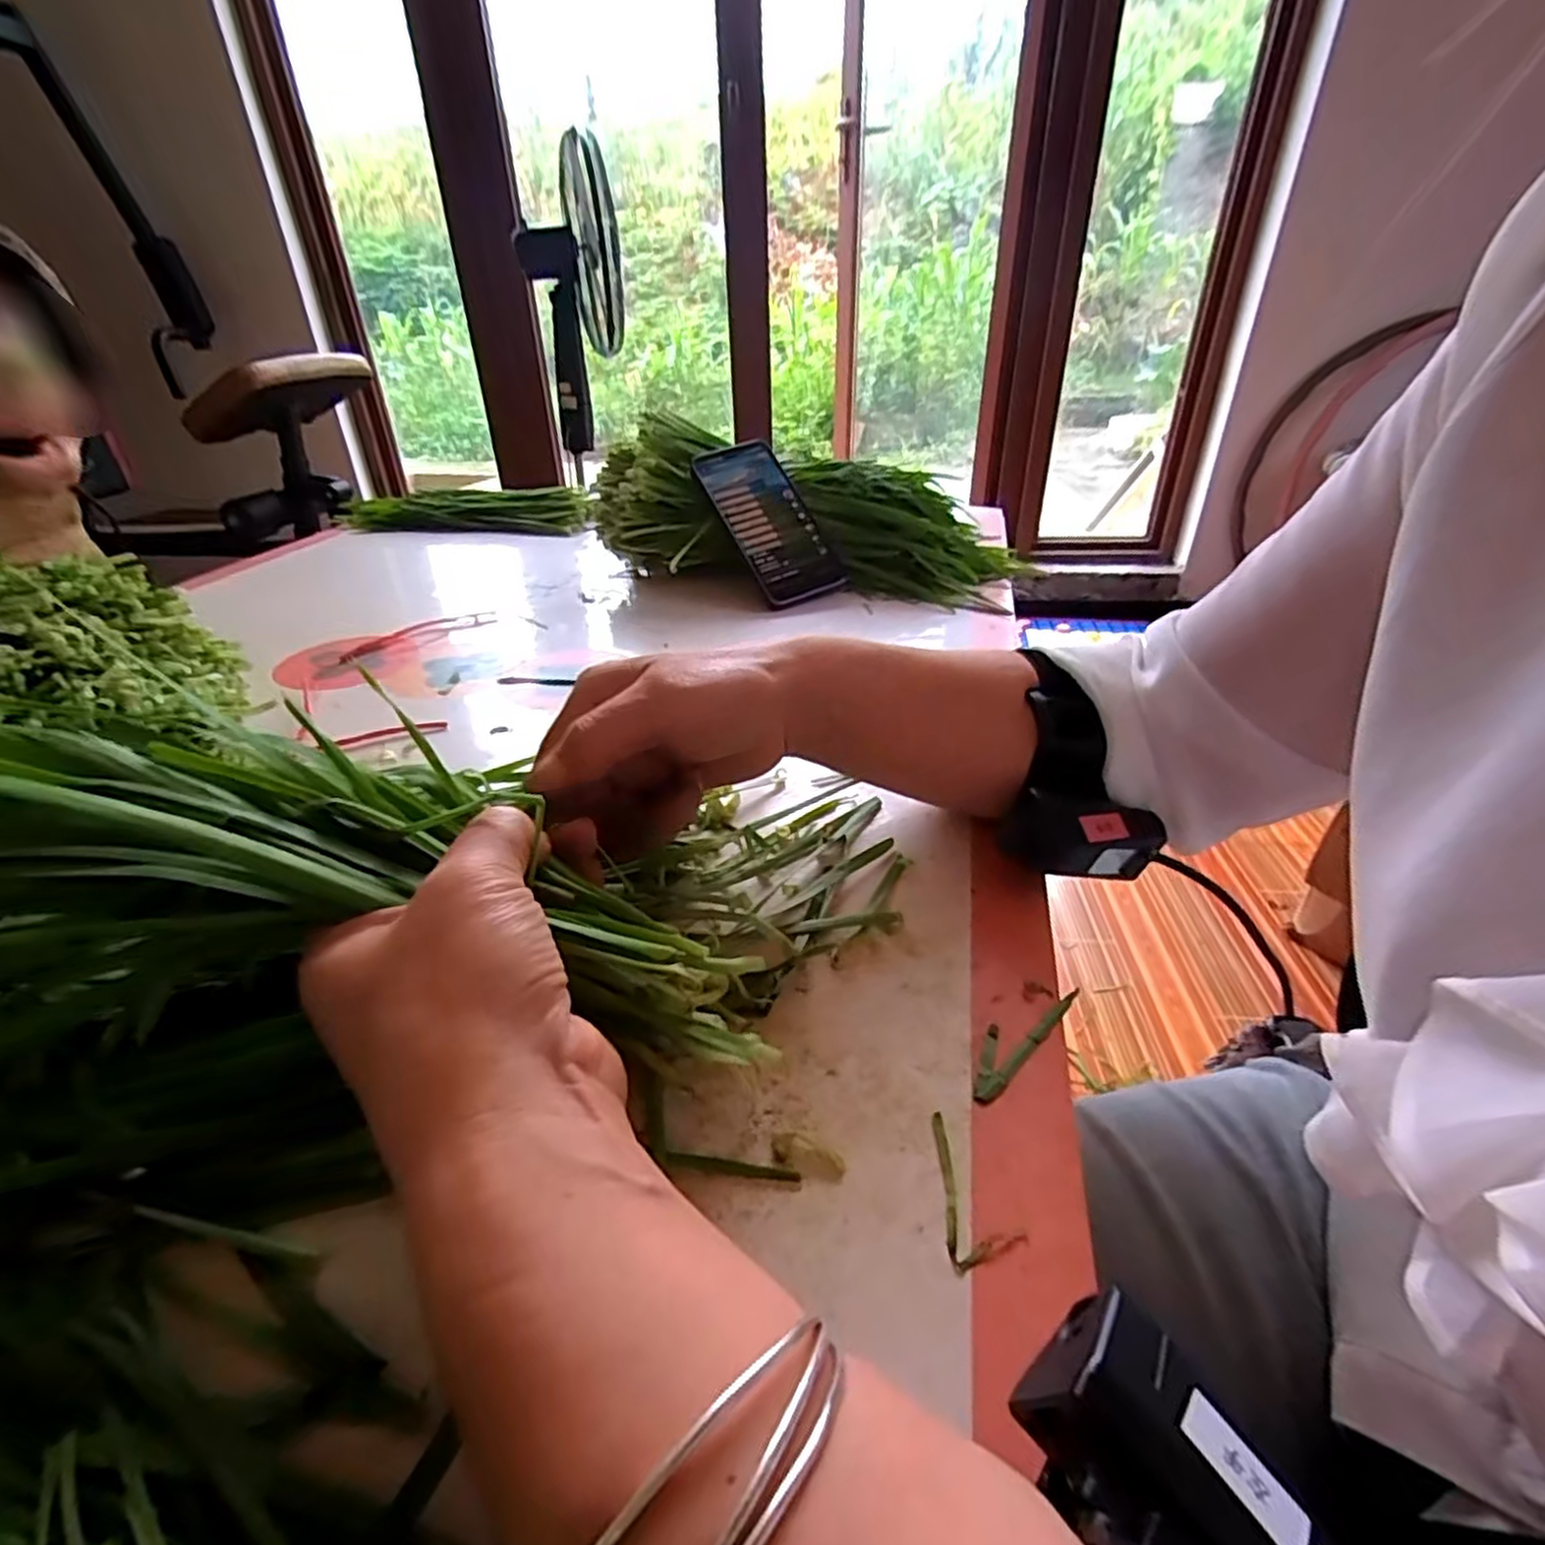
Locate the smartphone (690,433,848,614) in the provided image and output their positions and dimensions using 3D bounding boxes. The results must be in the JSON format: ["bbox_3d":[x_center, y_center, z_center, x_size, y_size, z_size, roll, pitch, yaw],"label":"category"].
[{"bbox_3d":[-0.003,-0.220,0.641,0.078,0.009,0.159,-23,74,-18],"label":"smartphone"}]

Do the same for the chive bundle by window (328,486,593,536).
[{"bbox_3d":[-0.373,-0.311,0.873,0.323,0.041,0.068,6,33,11],"label":"chive bundle by window"}]

